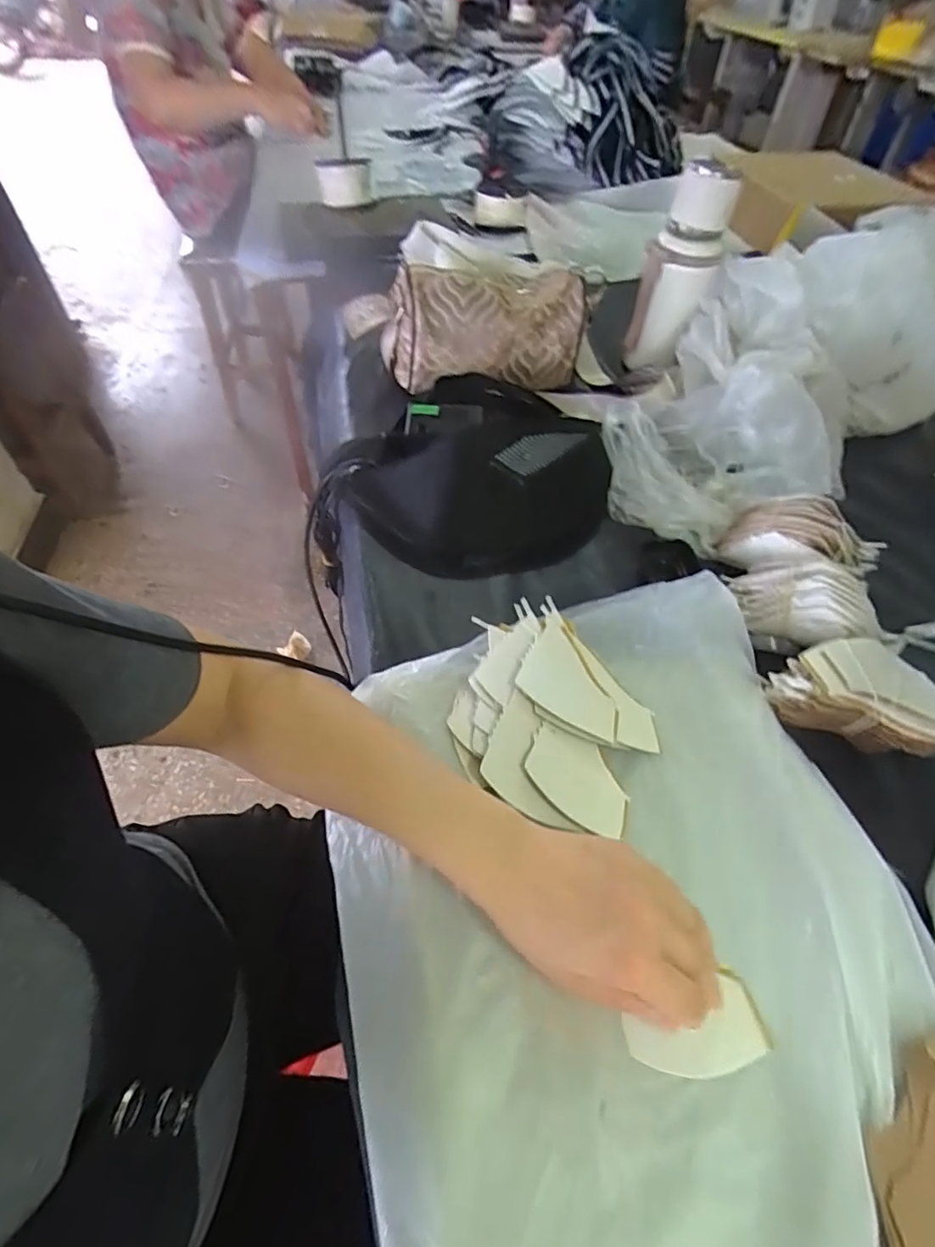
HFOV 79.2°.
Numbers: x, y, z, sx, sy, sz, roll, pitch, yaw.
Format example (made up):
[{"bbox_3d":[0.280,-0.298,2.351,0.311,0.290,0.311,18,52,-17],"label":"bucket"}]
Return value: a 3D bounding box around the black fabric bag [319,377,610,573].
[{"bbox_3d":[0.012,-0.143,0.558,0.280,0.088,0.185,-10,53,-10],"label":"black fabric bag"}]

